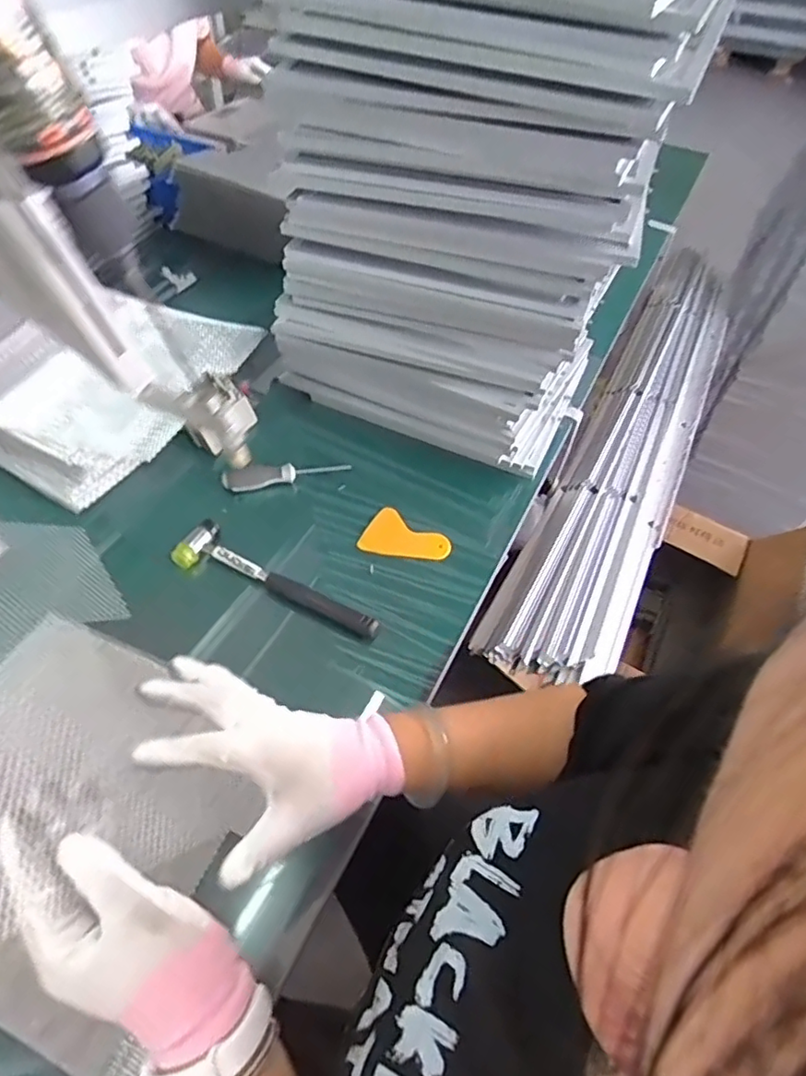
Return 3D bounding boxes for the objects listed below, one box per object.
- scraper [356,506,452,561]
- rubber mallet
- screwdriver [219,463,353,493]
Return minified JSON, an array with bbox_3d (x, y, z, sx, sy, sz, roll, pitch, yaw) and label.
[{"bbox_3d":[0.004,0.005,0.723,0.100,0.009,0.063,28,65,9],"label":"scraper"},{"bbox_3d":[-0.143,0.056,0.654,0.242,0.023,0.058,27,55,17],"label":"rubber mallet"},{"bbox_3d":[-0.149,-0.086,0.762,0.159,0.024,0.021,-12,54,-12],"label":"screwdriver"}]

